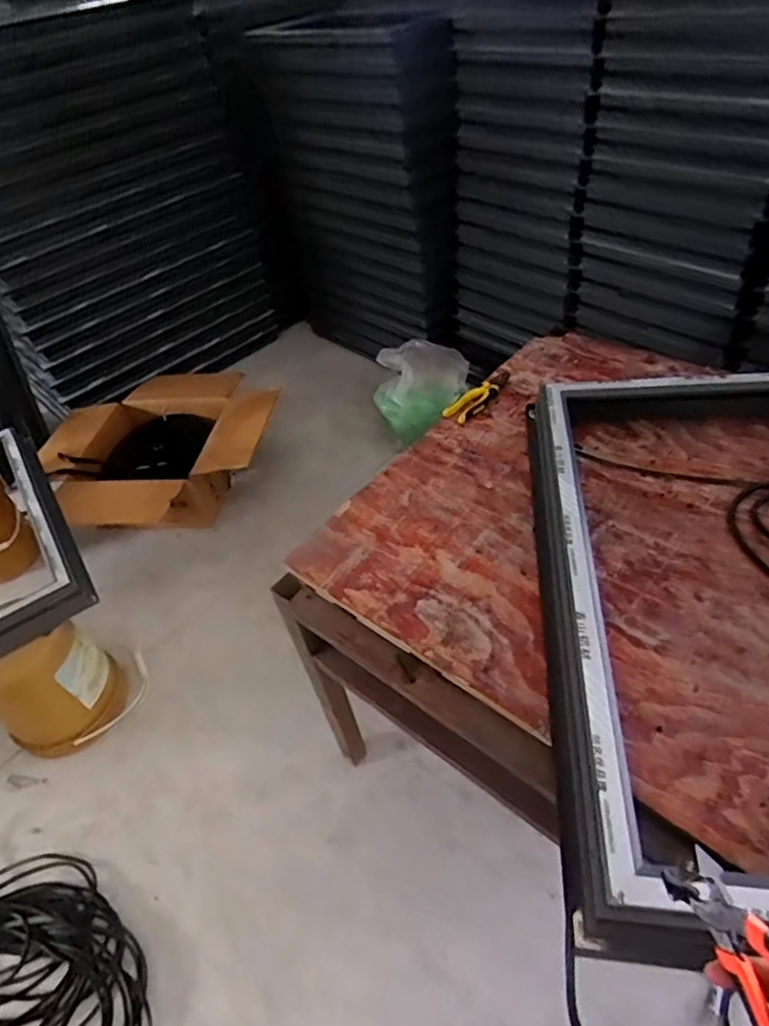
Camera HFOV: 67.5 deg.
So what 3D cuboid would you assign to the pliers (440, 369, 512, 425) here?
[{"bbox_3d":[0.210,-0.265,1.279,0.064,0.026,0.204,29,58,32],"label":"pliers"}]

